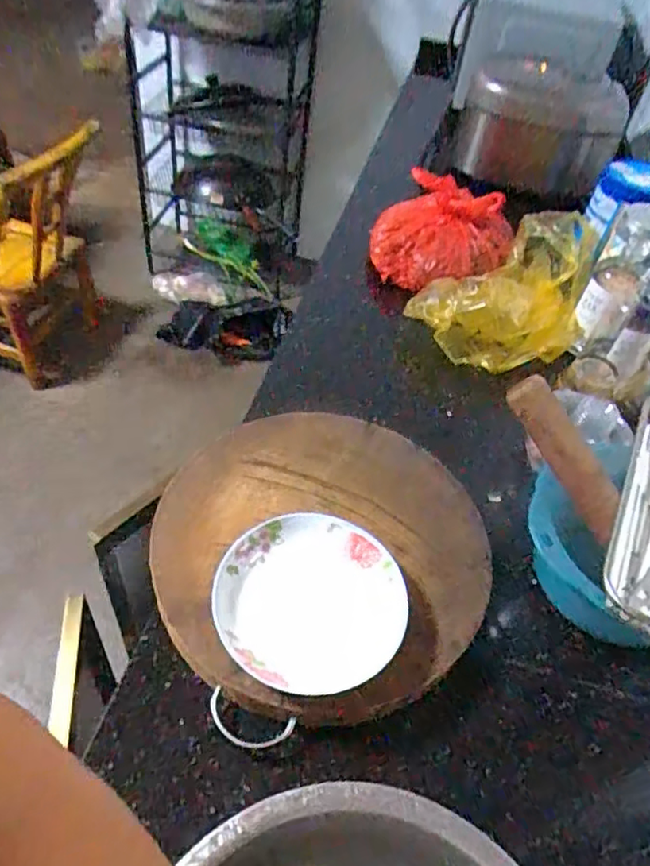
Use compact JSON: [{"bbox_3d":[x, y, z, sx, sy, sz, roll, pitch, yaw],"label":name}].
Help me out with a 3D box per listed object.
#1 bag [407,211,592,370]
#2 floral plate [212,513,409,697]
[{"bbox_3d":[0.316,-0.245,0.990,0.222,0.094,0.375,30,52,19],"label":"bag"},{"bbox_3d":[-0.012,0.159,0.583,0.170,0.038,0.176,3,48,-4],"label":"floral plate"}]

